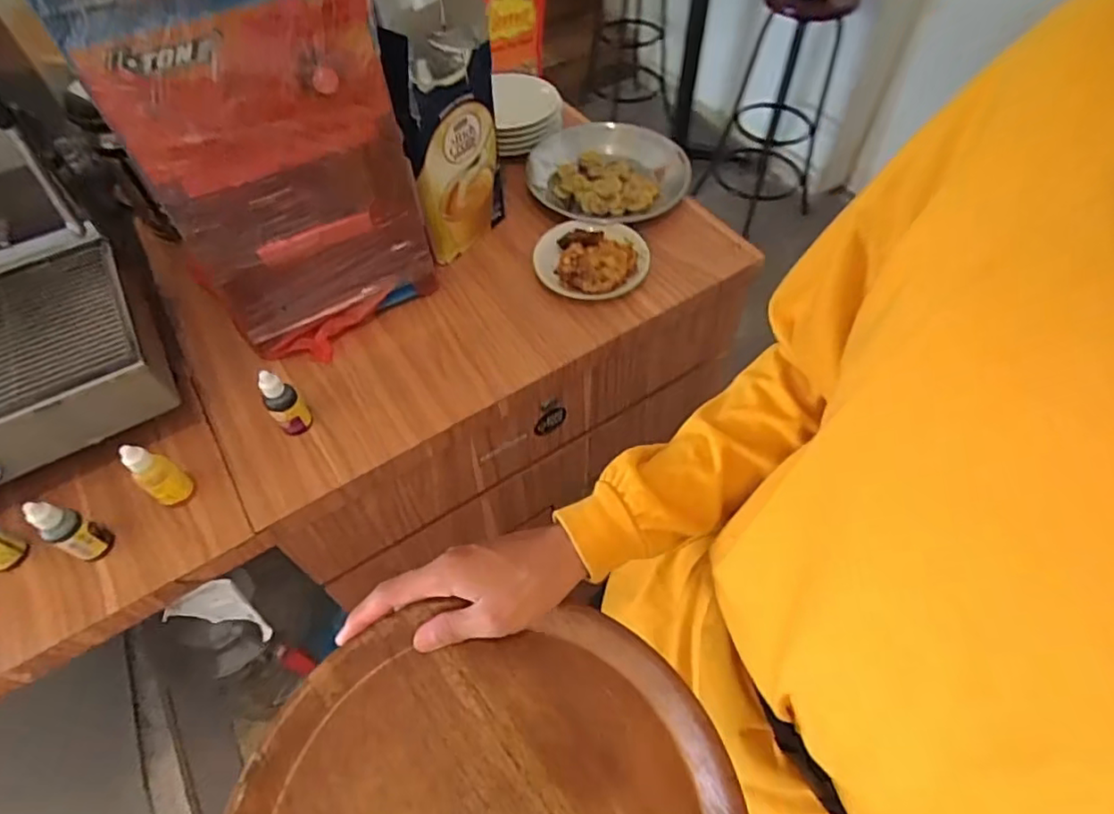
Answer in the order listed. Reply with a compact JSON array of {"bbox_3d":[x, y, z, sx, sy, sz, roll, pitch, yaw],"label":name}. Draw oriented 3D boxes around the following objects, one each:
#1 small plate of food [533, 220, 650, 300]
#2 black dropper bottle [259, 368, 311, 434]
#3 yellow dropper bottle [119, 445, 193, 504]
[{"bbox_3d":[0.040,-0.176,0.700,0.127,0.035,0.118,-1,54,1],"label":"small plate of food"},{"bbox_3d":[-0.262,-0.006,0.572,0.030,0.081,0.031,-32,60,-19],"label":"black dropper bottle"},{"bbox_3d":[-0.352,0.061,0.530,0.027,0.081,0.024,-28,58,-17],"label":"yellow dropper bottle"}]

